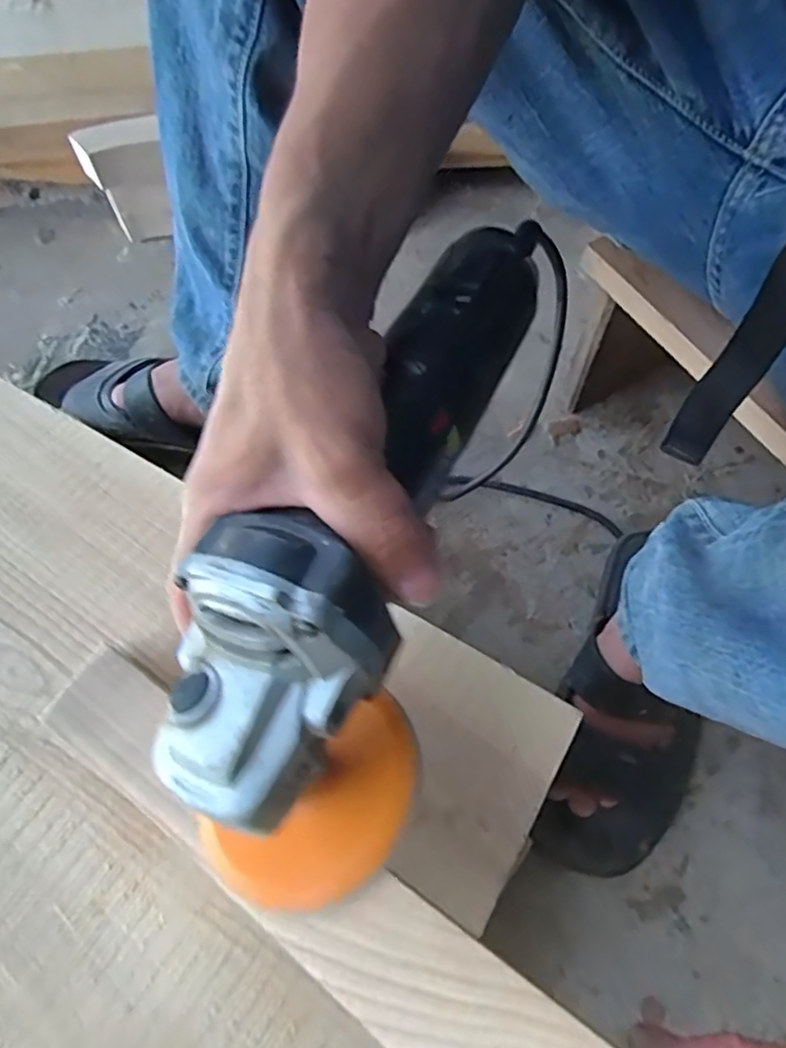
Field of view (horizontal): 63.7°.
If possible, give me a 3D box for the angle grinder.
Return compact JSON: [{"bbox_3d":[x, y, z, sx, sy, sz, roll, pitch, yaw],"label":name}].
[{"bbox_3d":[-0.007,-0.001,0.250,0.089,0.092,0.288,19,73,11],"label":"angle grinder"}]

